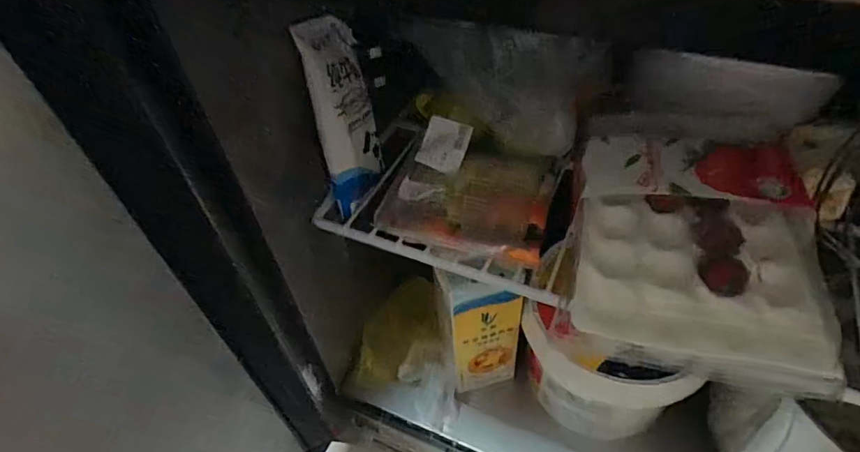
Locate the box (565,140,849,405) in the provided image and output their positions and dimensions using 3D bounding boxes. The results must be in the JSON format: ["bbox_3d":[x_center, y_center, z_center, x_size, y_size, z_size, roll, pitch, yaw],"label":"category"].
[{"bbox_3d":[0.178,0.011,0.328,0.149,0.045,0.162,9,49,13],"label":"box"}]

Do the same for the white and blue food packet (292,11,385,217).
[{"bbox_3d":[-0.073,-0.087,0.407,0.028,0.151,0.066,8,30,33],"label":"white and blue food packet"}]

